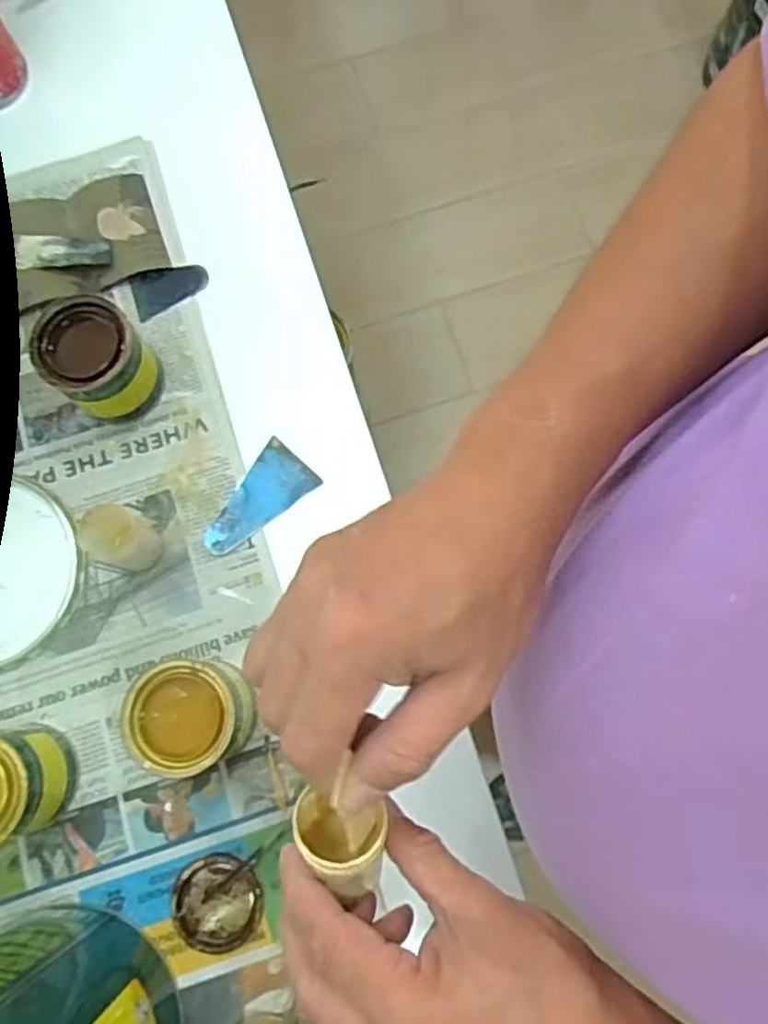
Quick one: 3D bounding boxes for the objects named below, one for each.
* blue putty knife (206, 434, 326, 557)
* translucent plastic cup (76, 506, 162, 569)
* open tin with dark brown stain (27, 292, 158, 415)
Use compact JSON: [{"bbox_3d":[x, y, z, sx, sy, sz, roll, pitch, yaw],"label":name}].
[{"bbox_3d":[-0.100,-0.008,0.568,0.048,0.005,0.096,43,82,9],"label":"blue putty knife"},{"bbox_3d":[-0.188,0.018,0.521,0.039,0.058,0.037,0,78,1],"label":"translucent plastic cup"},{"bbox_3d":[-0.211,-0.111,0.545,0.061,0.090,0.070,43,82,9],"label":"open tin with dark brown stain"}]

